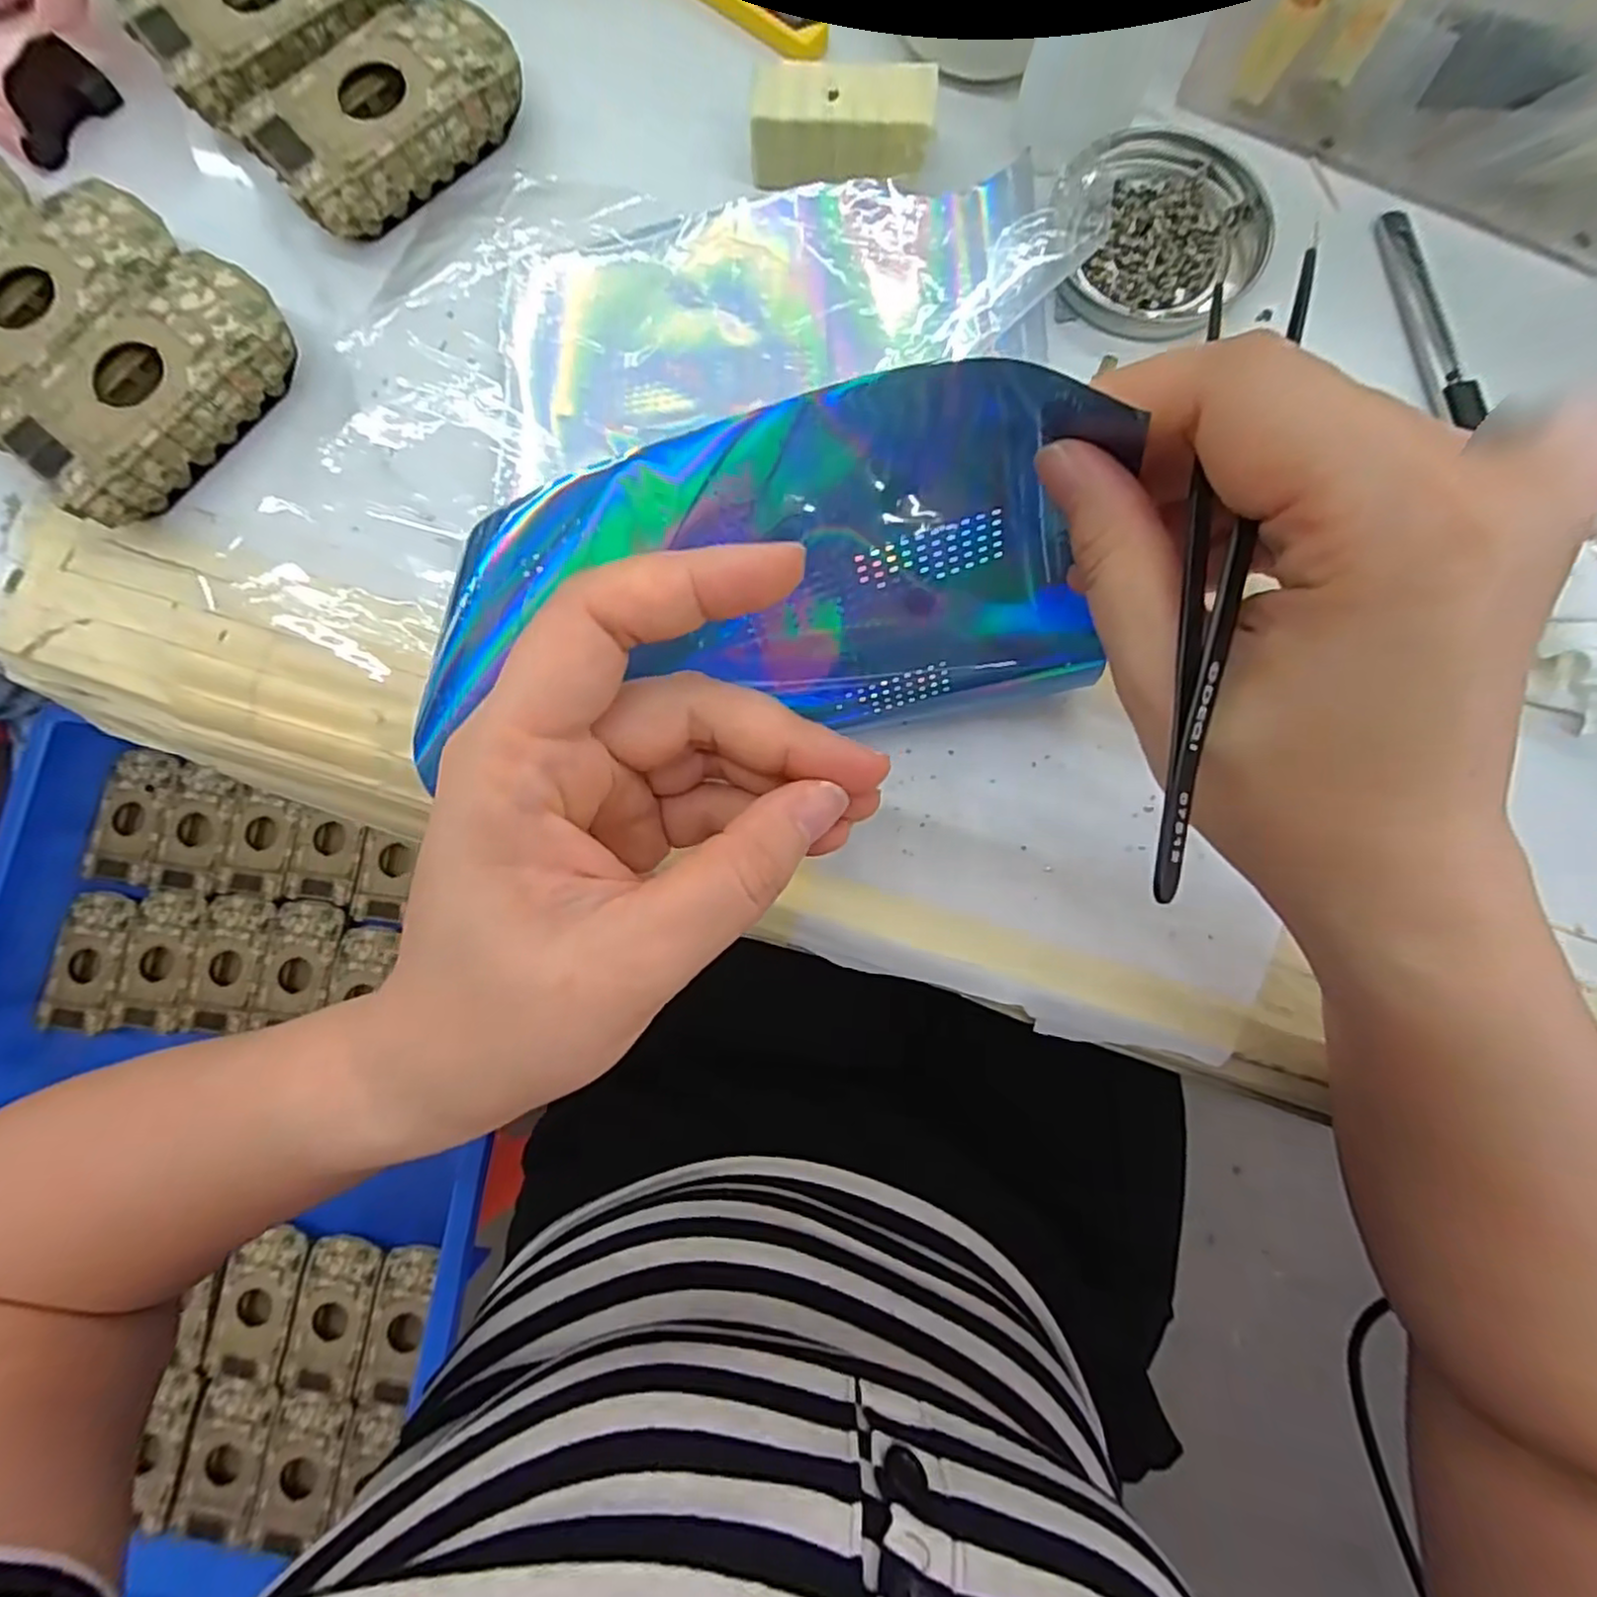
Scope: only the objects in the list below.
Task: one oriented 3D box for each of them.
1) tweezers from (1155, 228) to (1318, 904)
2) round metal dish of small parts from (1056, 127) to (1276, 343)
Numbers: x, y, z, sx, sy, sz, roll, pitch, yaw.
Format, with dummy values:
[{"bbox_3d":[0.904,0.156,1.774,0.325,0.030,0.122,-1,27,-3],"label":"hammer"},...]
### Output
[{"bbox_3d":[0.077,-0.040,0.131,0.016,0.007,0.119,8,95,-1],"label":"tweezers"},{"bbox_3d":[0.135,-0.212,0.257,0.073,0.011,0.081,-3,82,0],"label":"round metal dish of small parts"}]

